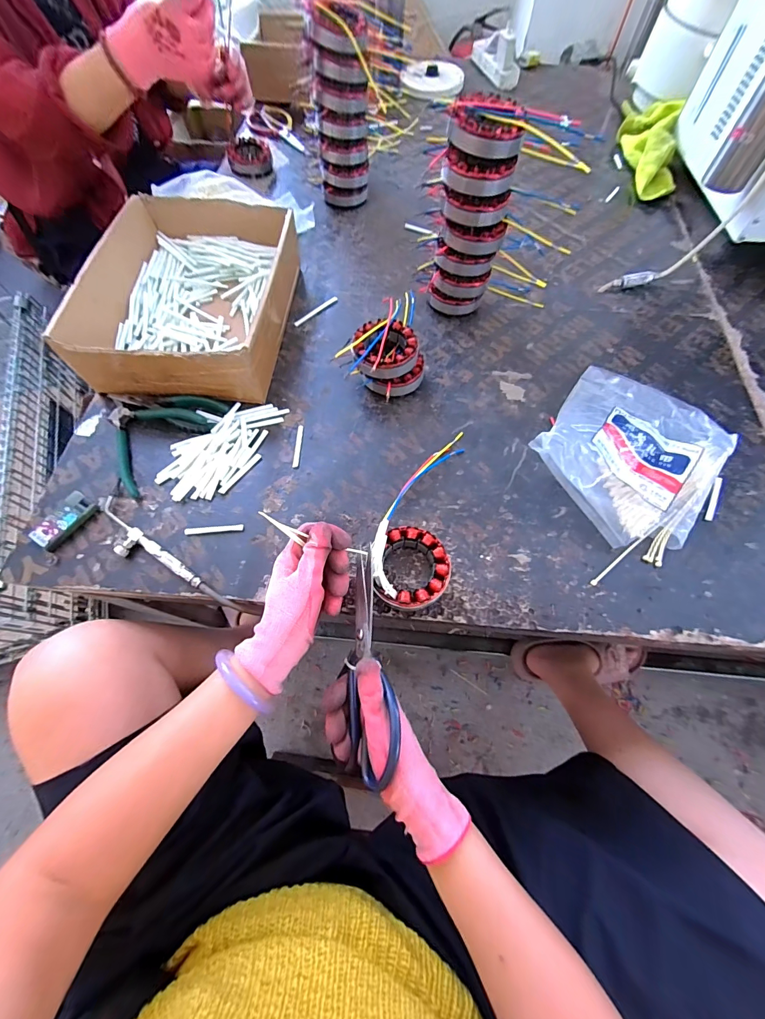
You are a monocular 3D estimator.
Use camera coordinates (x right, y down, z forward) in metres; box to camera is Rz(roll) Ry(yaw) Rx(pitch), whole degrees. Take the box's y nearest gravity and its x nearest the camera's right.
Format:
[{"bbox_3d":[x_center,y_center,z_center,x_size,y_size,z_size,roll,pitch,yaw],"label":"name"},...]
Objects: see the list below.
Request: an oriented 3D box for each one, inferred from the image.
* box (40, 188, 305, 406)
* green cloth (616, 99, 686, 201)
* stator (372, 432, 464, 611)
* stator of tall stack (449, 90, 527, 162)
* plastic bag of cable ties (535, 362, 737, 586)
[{"bbox_3d":[-0.265,-0.318,0.549,0.244,0.097,0.347,3,65,1],"label":"box"},{"bbox_3d":[0.555,-0.770,0.784,0.093,0.070,0.320,11,65,5],"label":"green cloth"},{"bbox_3d":[0.044,-0.002,0.429,0.080,0.043,0.233,11,65,5],"label":"stator"},{"bbox_3d":[0.120,-0.436,0.426,0.085,0.032,0.068,18,66,8],"label":"stator of tall stack"},{"bbox_3d":[0.303,-0.071,0.452,0.205,0.066,0.288,37,70,16],"label":"plastic bag of cable ties"}]

